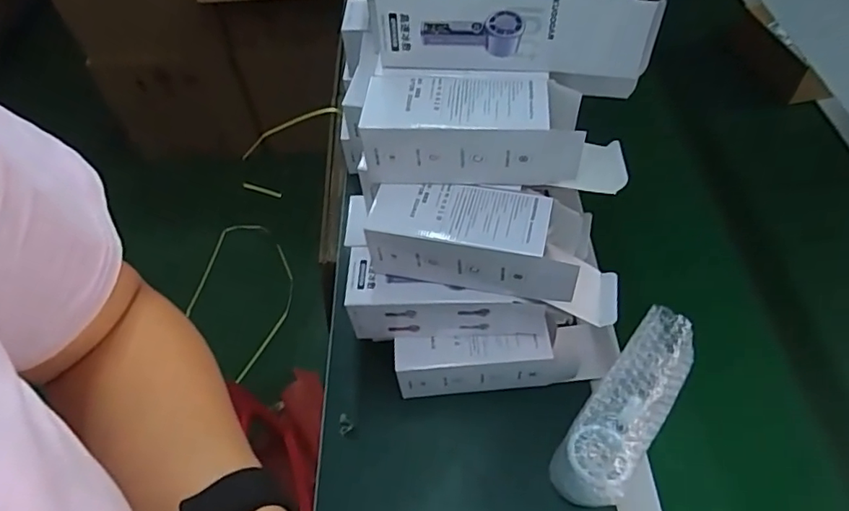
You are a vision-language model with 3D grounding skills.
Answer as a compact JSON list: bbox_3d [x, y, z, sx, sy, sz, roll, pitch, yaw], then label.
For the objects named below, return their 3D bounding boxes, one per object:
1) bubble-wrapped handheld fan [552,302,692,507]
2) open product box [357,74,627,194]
[{"bbox_3d":[0.199,0.154,0.550,0.068,0.086,0.203,31,61,25],"label":"bubble-wrapped handheld fan"},{"bbox_3d":[0.064,-0.114,0.512,0.240,0.077,0.083,3,53,7],"label":"open product box"}]

